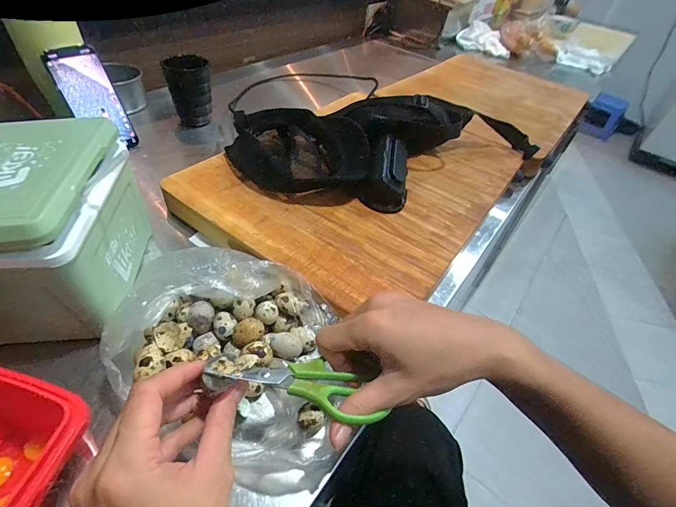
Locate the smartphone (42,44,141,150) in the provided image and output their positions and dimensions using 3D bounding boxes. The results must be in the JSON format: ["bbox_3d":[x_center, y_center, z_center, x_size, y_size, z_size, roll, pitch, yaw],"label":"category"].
[{"bbox_3d":[-0.378,-0.235,0.544,0.069,0.149,0.006,-34,36,-31],"label":"smartphone"}]

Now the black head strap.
[{"bbox_3d":[0.081,-0.193,0.559,0.477,0.092,0.272,-18,49,-24],"label":"black head strap"}]

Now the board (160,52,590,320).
[{"bbox_3d":[0.189,-0.234,0.662,0.360,0.031,0.924,33,49,25],"label":"board"}]

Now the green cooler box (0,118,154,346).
[{"bbox_3d":[-0.281,-0.025,0.336,0.125,0.143,0.172,-2,46,-10],"label":"green cooler box"}]

